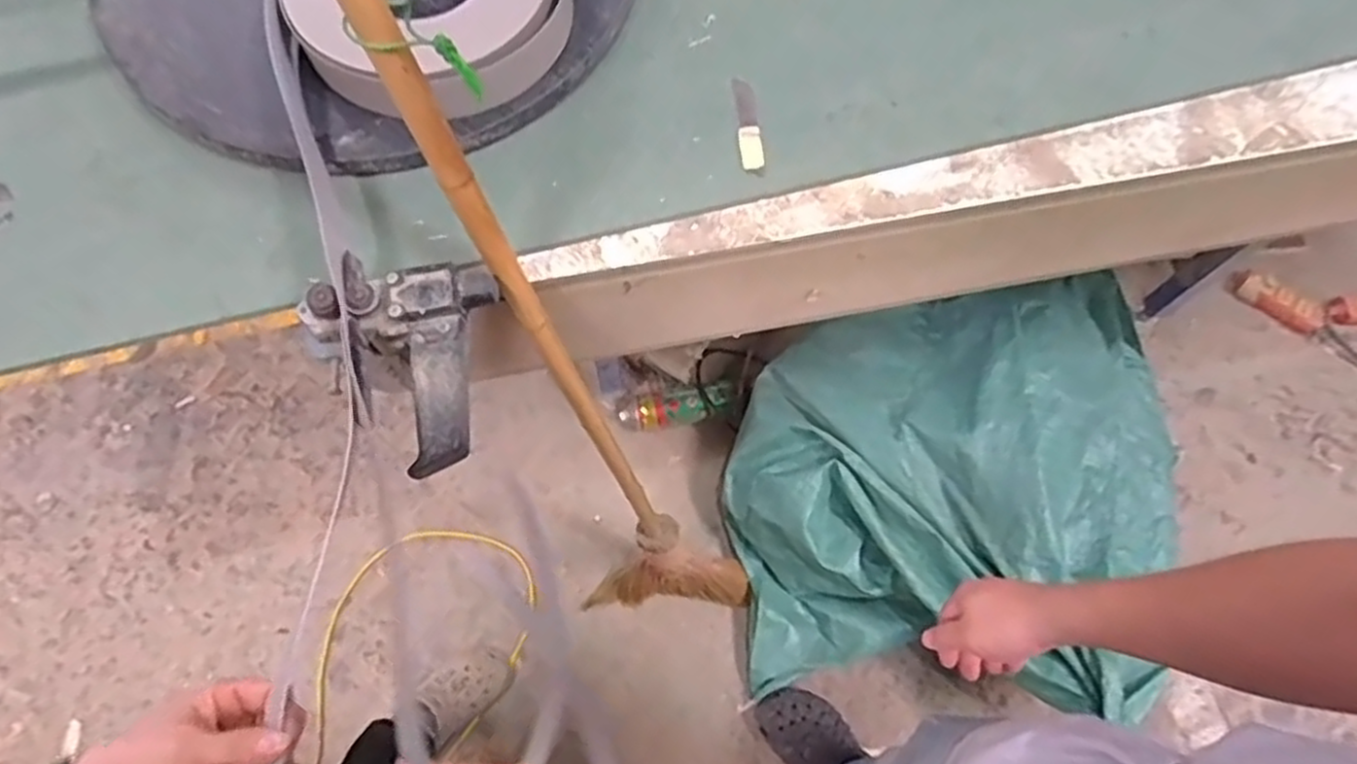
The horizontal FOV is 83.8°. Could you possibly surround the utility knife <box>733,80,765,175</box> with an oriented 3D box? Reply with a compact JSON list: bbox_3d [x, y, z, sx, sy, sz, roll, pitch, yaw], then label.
[{"bbox_3d":[0.061,-0.229,0.667,0.018,0.010,0.104,-5,70,-4],"label":"utility knife"}]

